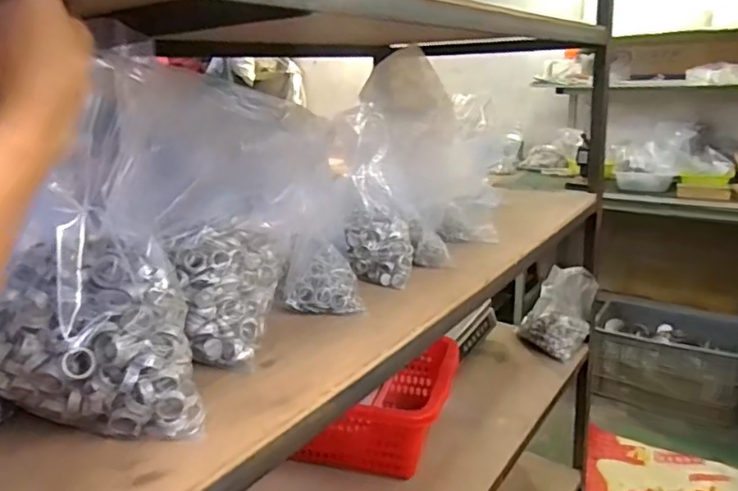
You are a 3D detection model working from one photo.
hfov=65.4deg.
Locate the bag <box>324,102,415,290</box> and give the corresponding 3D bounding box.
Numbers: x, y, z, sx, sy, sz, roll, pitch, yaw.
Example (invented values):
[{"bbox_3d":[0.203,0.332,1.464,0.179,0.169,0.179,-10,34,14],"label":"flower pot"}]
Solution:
[{"bbox_3d":[0.006,-0.070,0.842,0.108,0.235,0.099,-2,16,2],"label":"bag"}]

